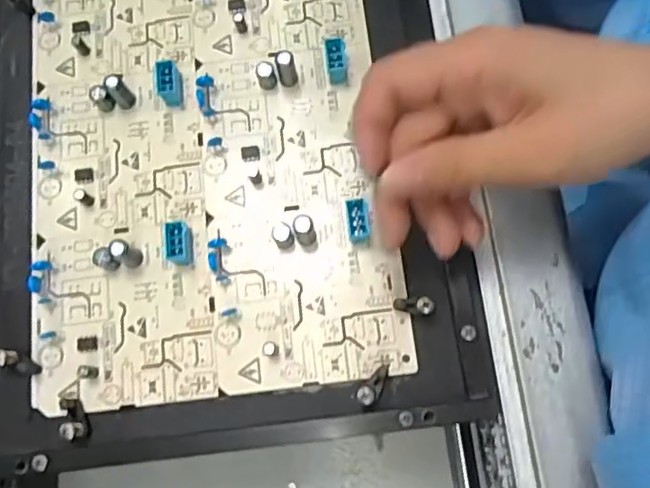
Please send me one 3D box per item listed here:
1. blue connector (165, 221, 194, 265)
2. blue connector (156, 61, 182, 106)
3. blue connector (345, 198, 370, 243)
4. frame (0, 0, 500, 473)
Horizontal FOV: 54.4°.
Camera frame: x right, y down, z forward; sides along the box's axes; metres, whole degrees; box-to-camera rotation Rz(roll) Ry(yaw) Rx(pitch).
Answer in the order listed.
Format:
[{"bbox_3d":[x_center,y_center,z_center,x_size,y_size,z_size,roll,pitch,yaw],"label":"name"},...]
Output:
[{"bbox_3d":[-0.073,0.000,0.319,0.013,0.013,0.020,-1,74,2],"label":"blue connector"},{"bbox_3d":[-0.084,-0.087,0.341,0.012,0.014,0.021,-7,74,0],"label":"blue connector"},{"bbox_3d":[0.016,-0.012,0.320,0.011,0.011,0.020,-5,74,0],"label":"blue connector"},{"bbox_3d":[-0.062,-0.060,0.329,0.257,0.022,0.318,-6,76,-1],"label":"frame"}]

